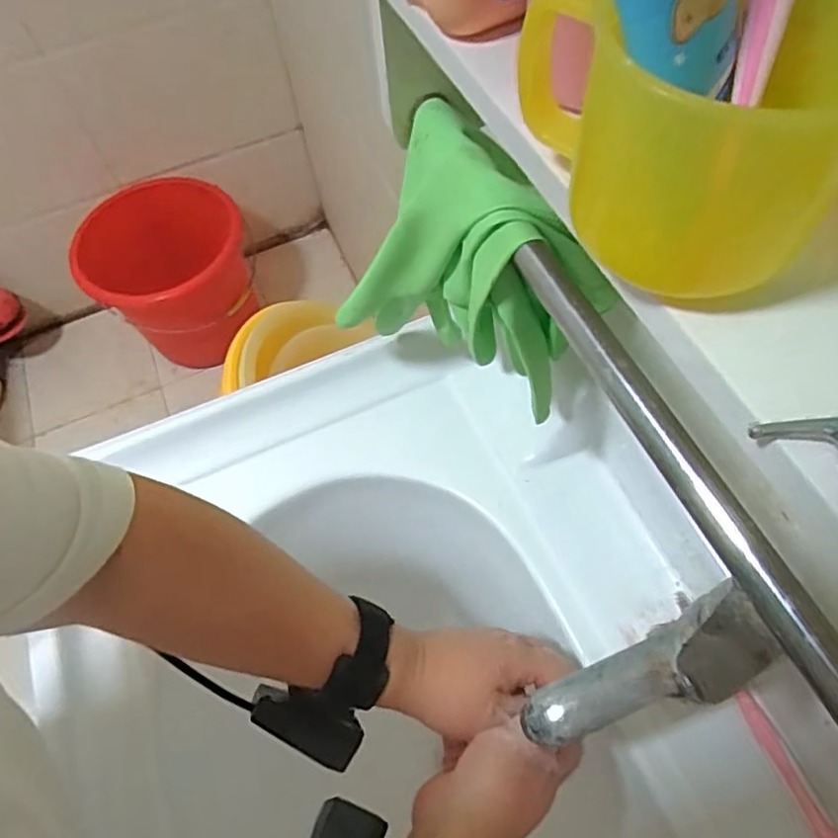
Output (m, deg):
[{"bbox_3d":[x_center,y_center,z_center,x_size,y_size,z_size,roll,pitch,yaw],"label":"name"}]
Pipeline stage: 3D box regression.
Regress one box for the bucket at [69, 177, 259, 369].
[{"bbox_3d":[-0.529,-0.314,1.394,0.314,0.289,0.289,-2,60,3],"label":"bucket"}]

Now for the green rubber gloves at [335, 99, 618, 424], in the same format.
[{"bbox_3d":[0.029,-0.082,0.422,0.164,0.204,0.076,33,68,20],"label":"green rubber gloves"}]

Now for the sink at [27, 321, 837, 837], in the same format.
[{"bbox_3d":[0.043,0.307,0.419,0.449,0.177,0.775,-22,61,-8],"label":"sink"}]

